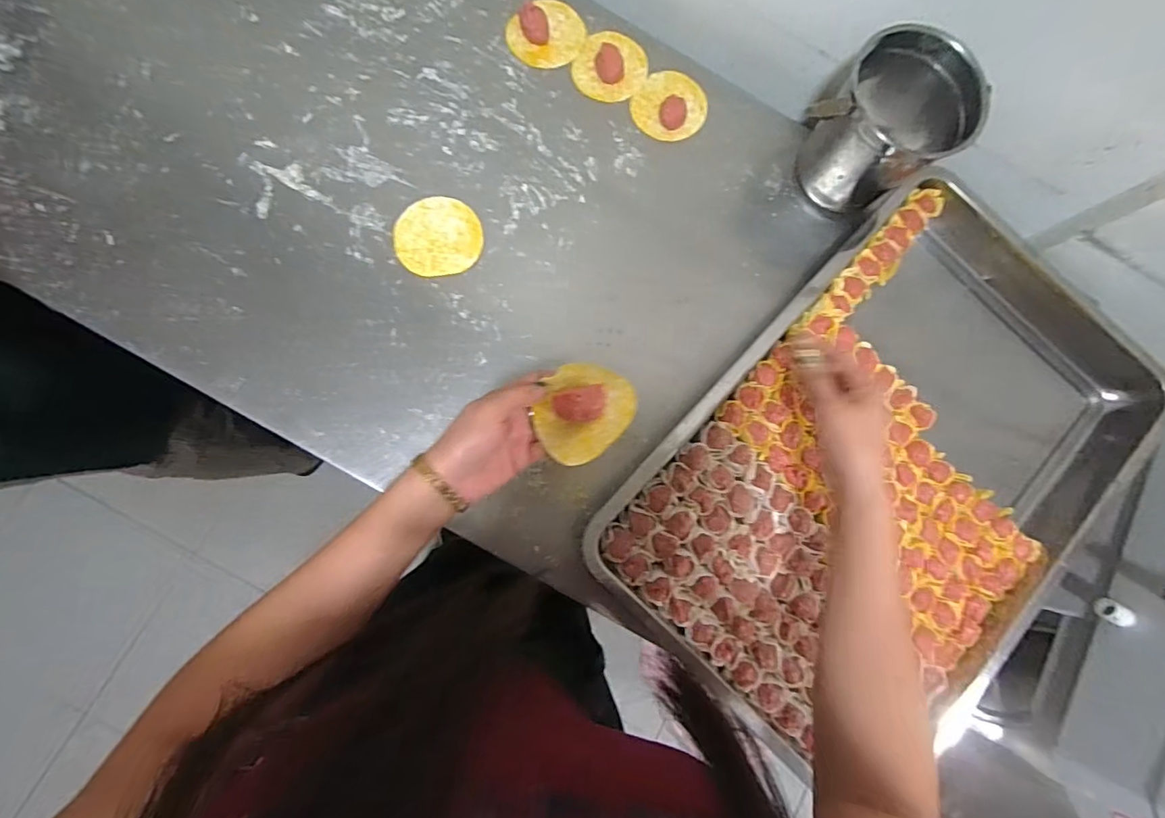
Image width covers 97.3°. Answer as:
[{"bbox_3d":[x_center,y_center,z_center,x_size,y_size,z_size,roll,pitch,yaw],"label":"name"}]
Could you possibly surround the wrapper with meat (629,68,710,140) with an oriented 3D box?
[{"bbox_3d":[0.104,-0.352,0.592,0.079,0.014,0.086,36,80,-2],"label":"wrapper with meat"}]

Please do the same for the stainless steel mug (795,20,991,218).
[{"bbox_3d":[0.322,-0.305,0.558,0.139,0.140,0.129,27,81,-3],"label":"stainless steel mug"}]

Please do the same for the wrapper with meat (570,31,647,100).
[{"bbox_3d":[0.034,-0.399,0.587,0.078,0.017,0.089,36,80,-2],"label":"wrapper with meat"}]

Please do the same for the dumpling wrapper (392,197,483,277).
[{"bbox_3d":[-0.153,-0.184,0.544,0.088,0.004,0.087,1,83,-7],"label":"dumpling wrapper"}]

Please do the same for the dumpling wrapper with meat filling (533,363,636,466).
[{"bbox_3d":[0.001,0.002,0.406,0.080,0.043,0.070,-43,90,-10],"label":"dumpling wrapper with meat filling"}]

